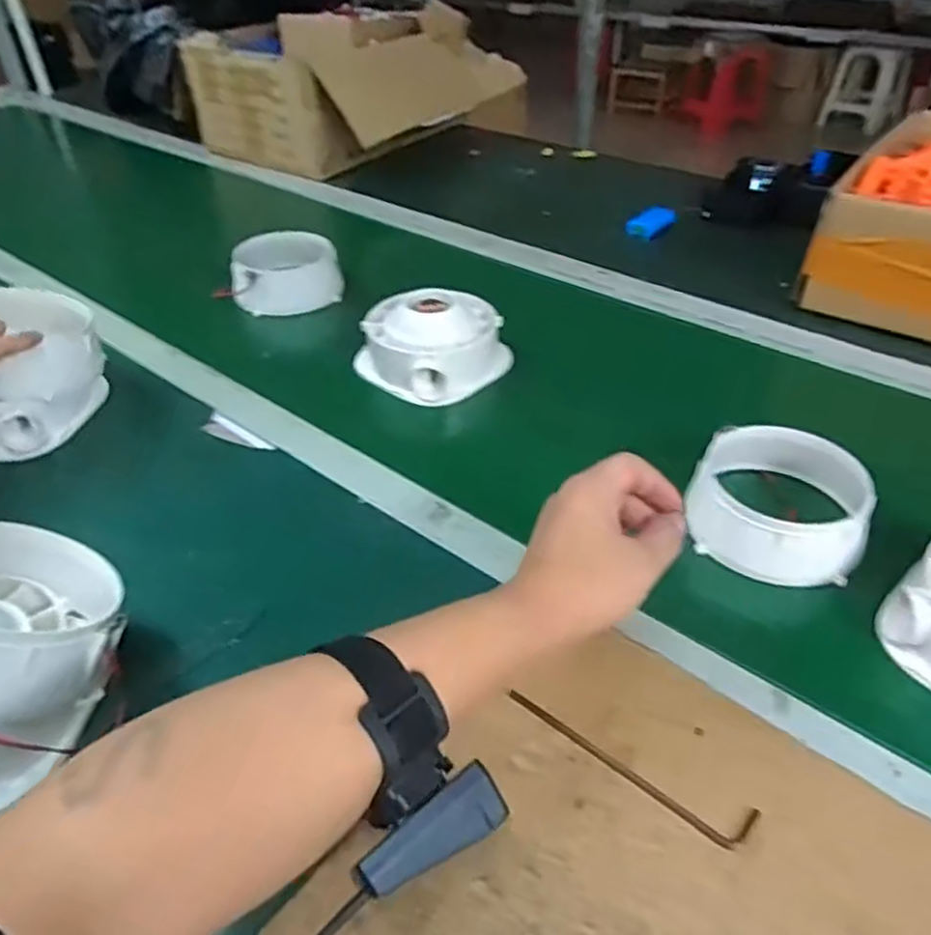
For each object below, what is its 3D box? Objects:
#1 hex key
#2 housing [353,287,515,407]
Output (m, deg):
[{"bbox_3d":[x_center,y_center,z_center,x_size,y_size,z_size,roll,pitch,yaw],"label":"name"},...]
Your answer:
[{"bbox_3d":[0.083,0.158,0.382,0.138,0.005,0.023,21,45,23],"label":"hex key"},{"bbox_3d":[-0.035,-0.130,0.714,0.126,0.073,0.121,25,47,29],"label":"housing"}]

